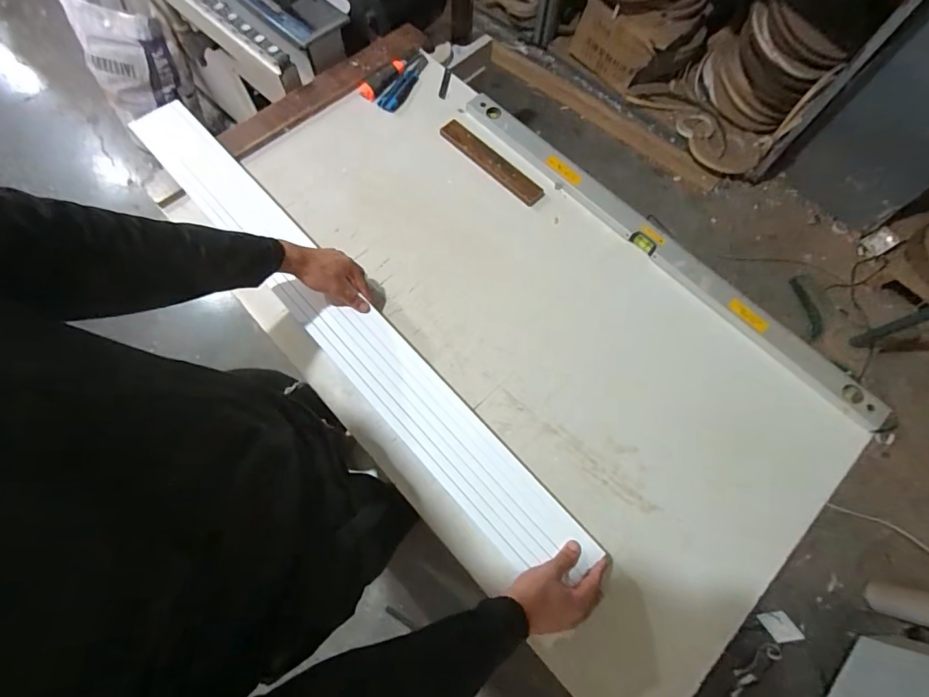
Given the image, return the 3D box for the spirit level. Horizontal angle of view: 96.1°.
[{"bbox_3d":[0.357,-0.211,0.804,0.070,0.023,0.942,-41,76,-14],"label":"spirit level"}]

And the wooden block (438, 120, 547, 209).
[{"bbox_3d":[0.054,-0.388,0.872,0.260,0.017,0.047,43,75,13],"label":"wooden block"}]

